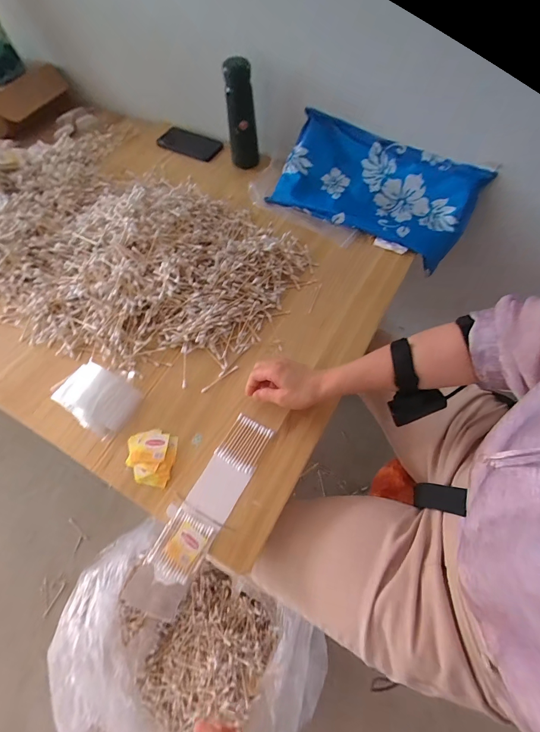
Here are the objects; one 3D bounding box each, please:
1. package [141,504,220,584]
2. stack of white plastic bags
[{"bbox_3d":[-0.107,0.216,0.423,0.057,0.007,0.081,27,65,17],"label":"package"},{"bbox_3d":[-0.248,0.043,0.499,0.108,0.029,0.077,27,65,17],"label":"stack of white plastic bags"}]

